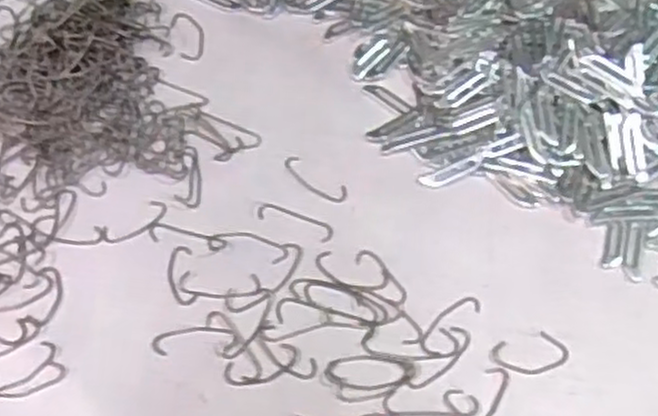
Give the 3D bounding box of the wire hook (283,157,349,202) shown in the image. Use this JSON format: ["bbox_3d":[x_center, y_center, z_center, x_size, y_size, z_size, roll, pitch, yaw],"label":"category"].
[{"bbox_3d":[-0.008,-0.016,0.425,0.041,0.004,0.013,33,64,13],"label":"wire hook"}]

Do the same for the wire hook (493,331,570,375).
[{"bbox_3d":[0.102,0.073,0.382,0.038,0.004,0.020,-13,63,-11],"label":"wire hook"}]

